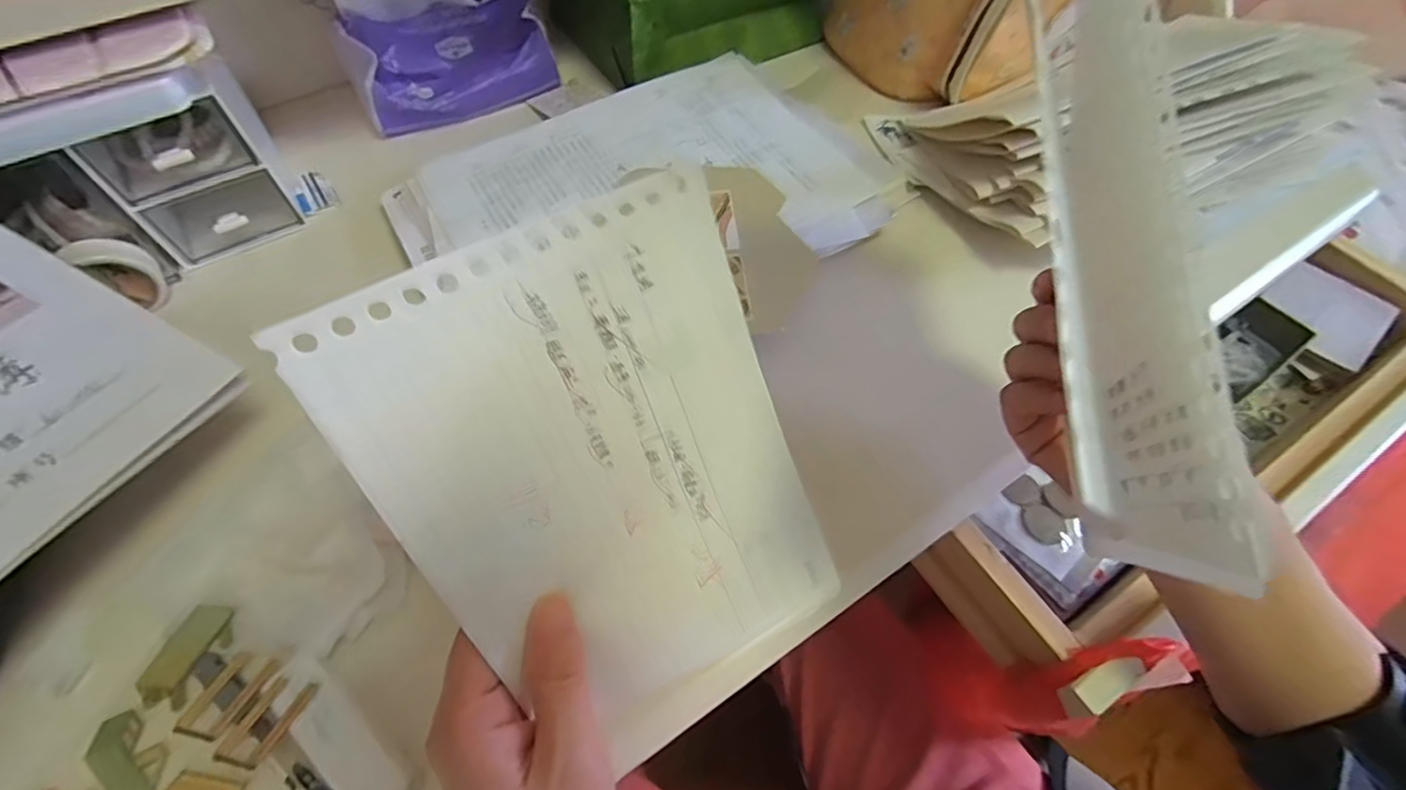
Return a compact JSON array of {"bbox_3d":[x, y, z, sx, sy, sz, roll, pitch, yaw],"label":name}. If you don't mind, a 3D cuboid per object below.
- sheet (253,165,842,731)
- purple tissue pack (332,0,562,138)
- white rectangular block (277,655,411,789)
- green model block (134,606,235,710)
[{"bbox_3d":[-0.028,0.031,0.207,0.131,0.179,0.018,-28,26,-17],"label":"sheet"},{"bbox_3d":[-0.198,-0.274,0.469,0.154,0.080,0.084,-26,62,-16],"label":"purple tissue pack"},{"bbox_3d":[-0.150,0.140,0.243,0.073,0.009,0.021,39,66,22],"label":"white rectangular block"},{"bbox_3d":[-0.229,0.115,0.263,0.025,0.008,0.044,27,62,16],"label":"green model block"}]

